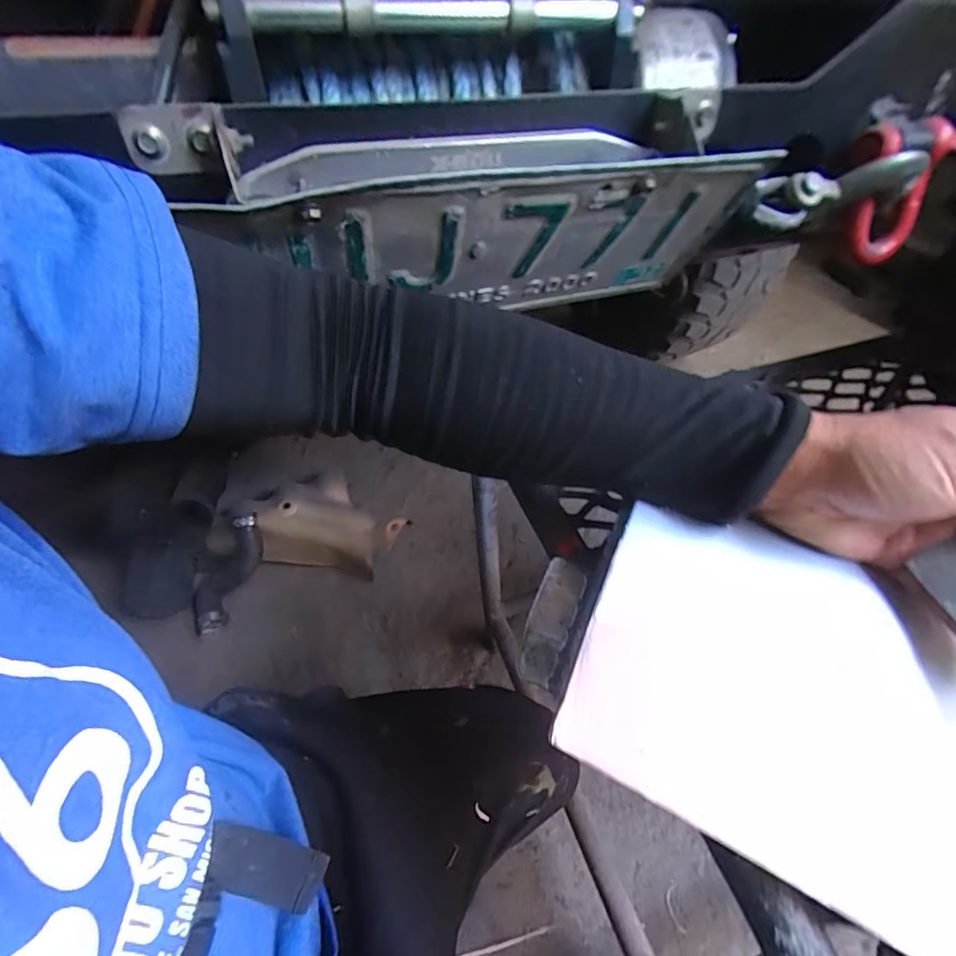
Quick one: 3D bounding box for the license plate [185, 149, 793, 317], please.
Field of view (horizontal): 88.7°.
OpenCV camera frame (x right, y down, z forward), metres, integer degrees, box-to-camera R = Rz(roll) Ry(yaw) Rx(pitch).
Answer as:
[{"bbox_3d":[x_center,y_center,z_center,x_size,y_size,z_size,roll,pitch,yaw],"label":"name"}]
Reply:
[{"bbox_3d":[0.021,-0.161,0.351,0.338,0.140,0.009,-12,78,-12],"label":"license plate"}]

